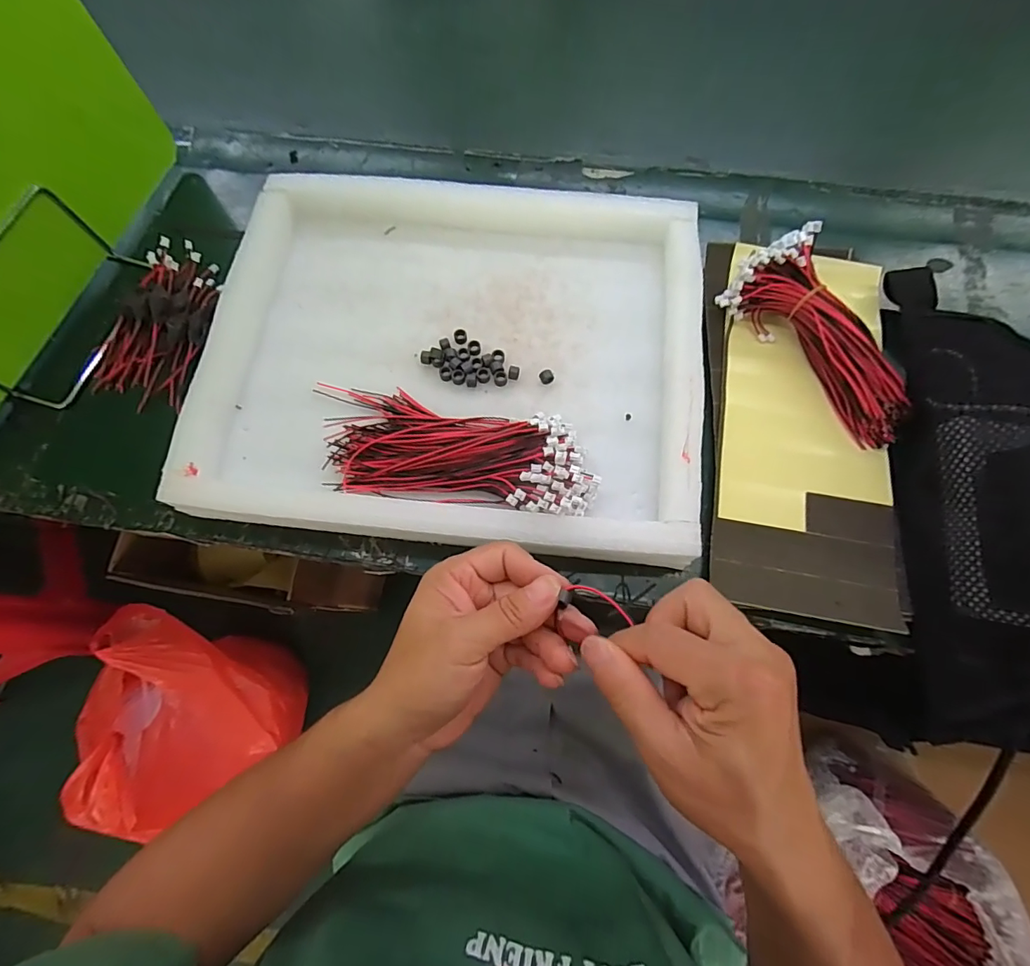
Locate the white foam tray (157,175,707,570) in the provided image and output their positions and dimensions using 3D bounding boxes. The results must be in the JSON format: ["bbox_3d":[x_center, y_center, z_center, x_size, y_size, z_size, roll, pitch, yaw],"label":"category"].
[{"bbox_3d":[-0.043,-0.102,0.361,0.351,0.035,0.287,6,75,3],"label":"white foam tray"}]

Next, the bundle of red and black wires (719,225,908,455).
[{"bbox_3d":[0.237,-0.107,0.367,0.076,0.044,0.168,-31,76,-7],"label":"bundle of red and black wires"}]

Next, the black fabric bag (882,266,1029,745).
[{"bbox_3d":[0.319,-0.002,0.315,0.084,0.089,0.319,7,75,3],"label":"black fabric bag"}]

